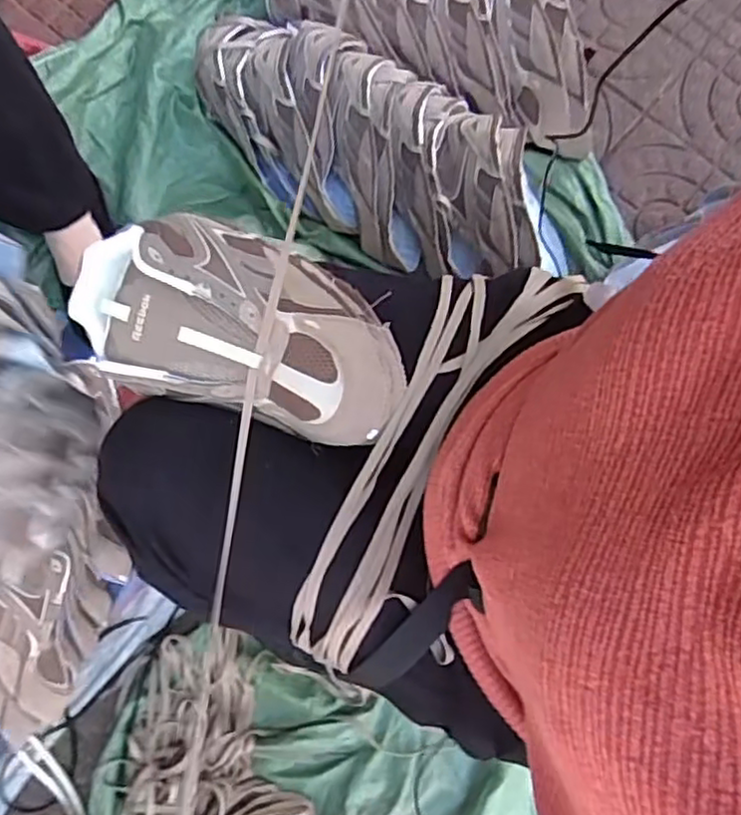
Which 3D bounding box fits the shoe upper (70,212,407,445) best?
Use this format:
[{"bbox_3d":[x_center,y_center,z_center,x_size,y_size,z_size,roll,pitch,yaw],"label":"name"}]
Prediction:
[{"bbox_3d":[-0.100,-0.070,0.512,0.256,0.062,0.142,14,79,2],"label":"shoe upper"}]

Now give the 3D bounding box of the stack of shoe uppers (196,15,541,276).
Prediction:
[{"bbox_3d":[-0.009,-0.332,0.866,0.486,0.141,0.216,23,80,4],"label":"stack of shoe uppers"}]

